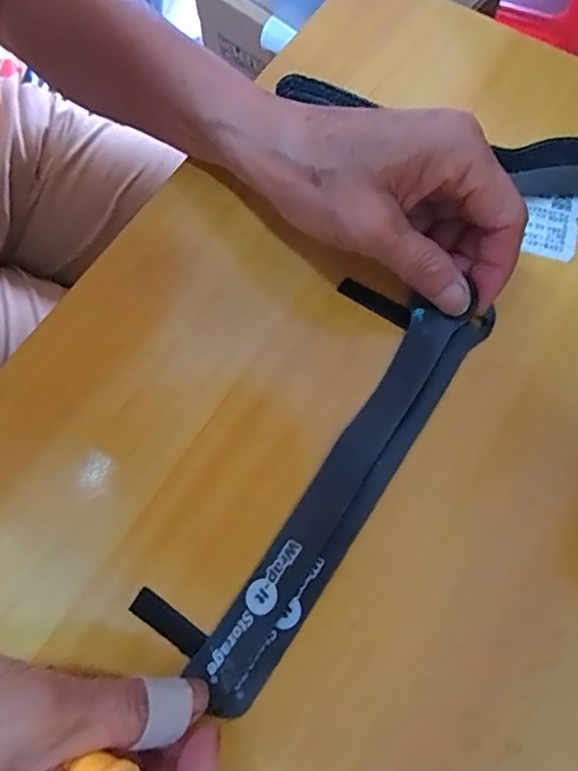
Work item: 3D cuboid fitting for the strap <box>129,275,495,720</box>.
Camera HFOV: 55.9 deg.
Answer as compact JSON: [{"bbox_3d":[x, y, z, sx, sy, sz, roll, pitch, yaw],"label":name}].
[{"bbox_3d":[0.013,0.032,0.227,0.060,0.007,0.188,33,76,11],"label":"strap"}]

